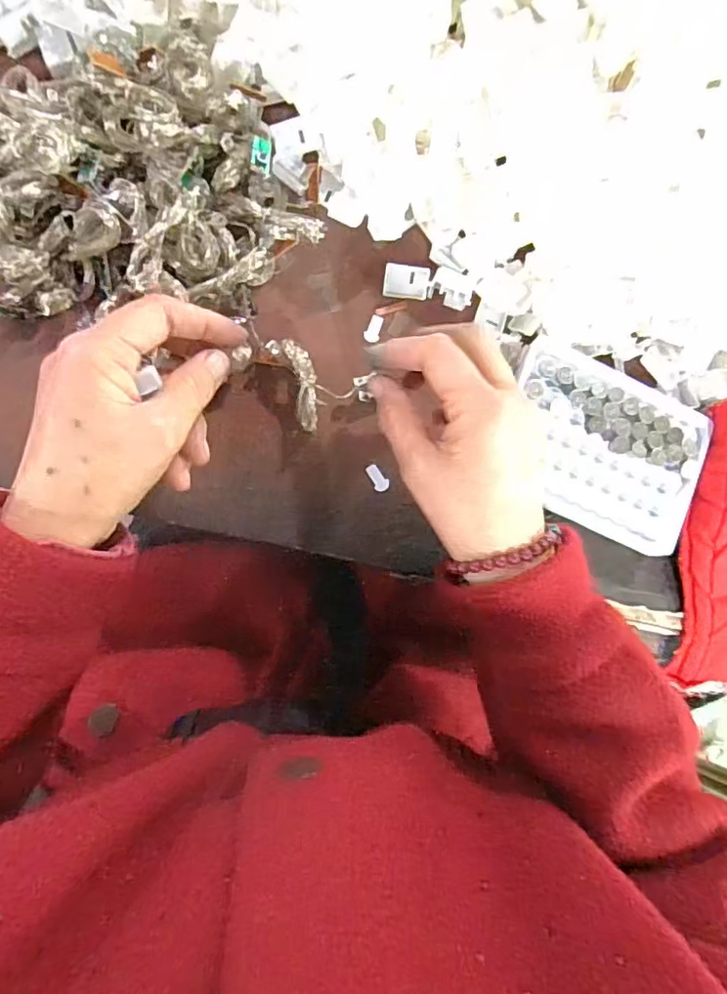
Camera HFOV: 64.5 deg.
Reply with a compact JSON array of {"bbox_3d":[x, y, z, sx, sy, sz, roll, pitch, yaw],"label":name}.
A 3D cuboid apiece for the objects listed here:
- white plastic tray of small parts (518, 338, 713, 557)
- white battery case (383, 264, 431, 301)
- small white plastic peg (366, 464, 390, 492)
[{"bbox_3d":[0.150,-0.033,0.359,0.126,0.014,0.099,25,83,-6],"label":"white plastic tray of small parts"},{"bbox_3d":[0.027,-0.134,0.361,0.028,0.005,0.020,2,119,-9],"label":"white battery case"},{"bbox_3d":[0.009,-0.012,0.354,0.009,0.005,0.017,-31,91,-9],"label":"small white plastic peg"}]

